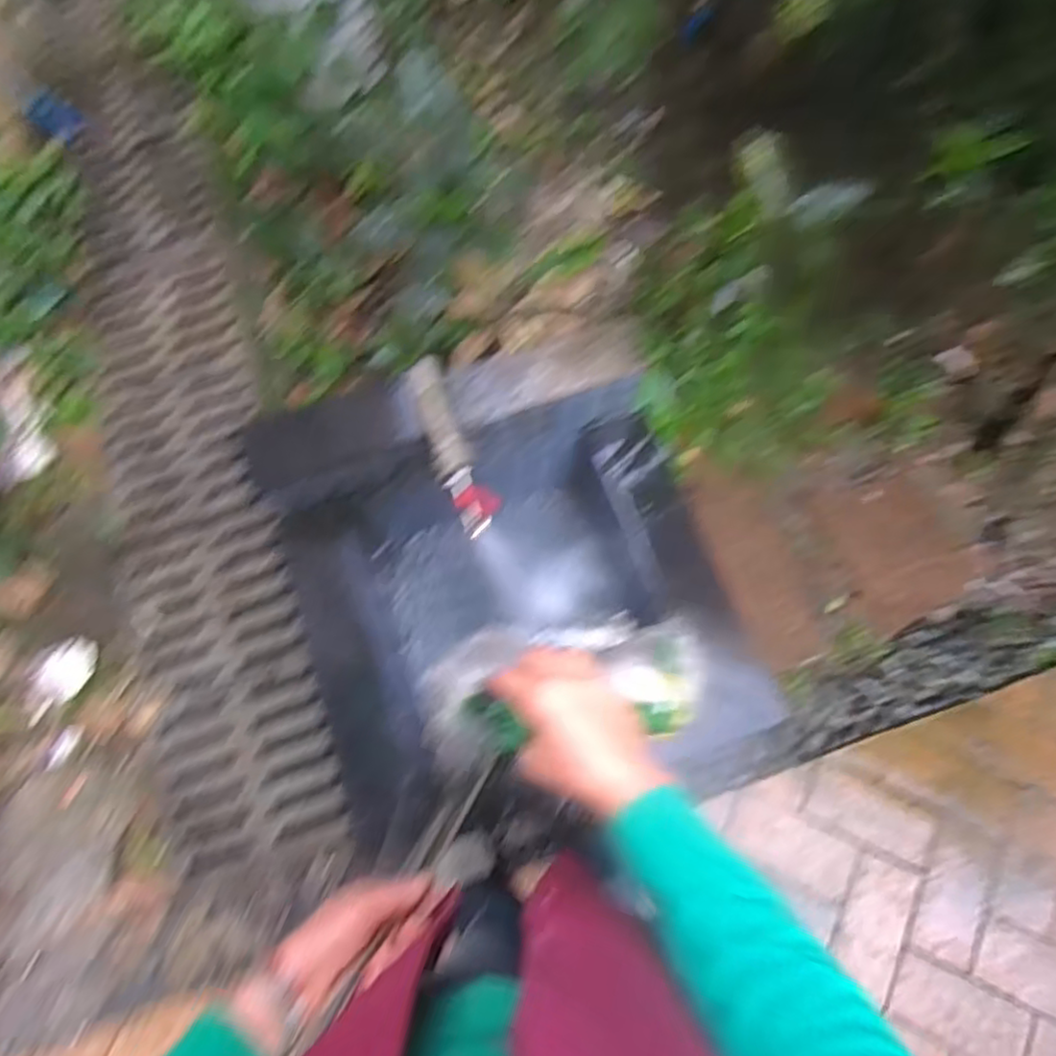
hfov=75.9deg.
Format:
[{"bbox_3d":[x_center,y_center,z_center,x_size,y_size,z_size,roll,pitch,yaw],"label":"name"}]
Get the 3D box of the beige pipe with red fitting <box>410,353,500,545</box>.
[{"bbox_3d":[-0.103,-0.110,0.877,0.058,0.039,0.251,-23,74,-5],"label":"beige pipe with red fitting"}]

